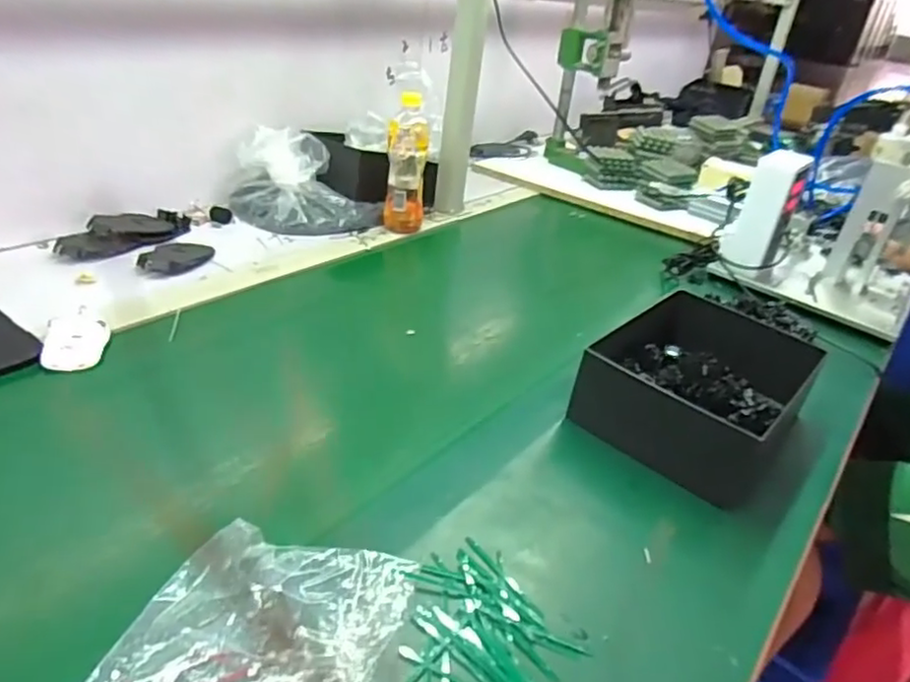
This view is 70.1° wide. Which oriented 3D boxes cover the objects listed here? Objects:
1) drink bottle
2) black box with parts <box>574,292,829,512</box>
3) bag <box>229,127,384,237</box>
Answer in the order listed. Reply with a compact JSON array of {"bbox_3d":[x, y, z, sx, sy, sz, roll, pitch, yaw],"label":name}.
[{"bbox_3d":[-0.078,-0.284,1.048,0.062,0.203,0.056,4,30,-6],"label":"drink bottle"},{"bbox_3d":[0.262,0.046,0.699,0.209,0.076,0.245,26,34,28],"label":"black box with parts"},{"bbox_3d":[-0.247,-0.264,1.073,0.240,0.120,0.167,-1,31,-15],"label":"bag"}]

